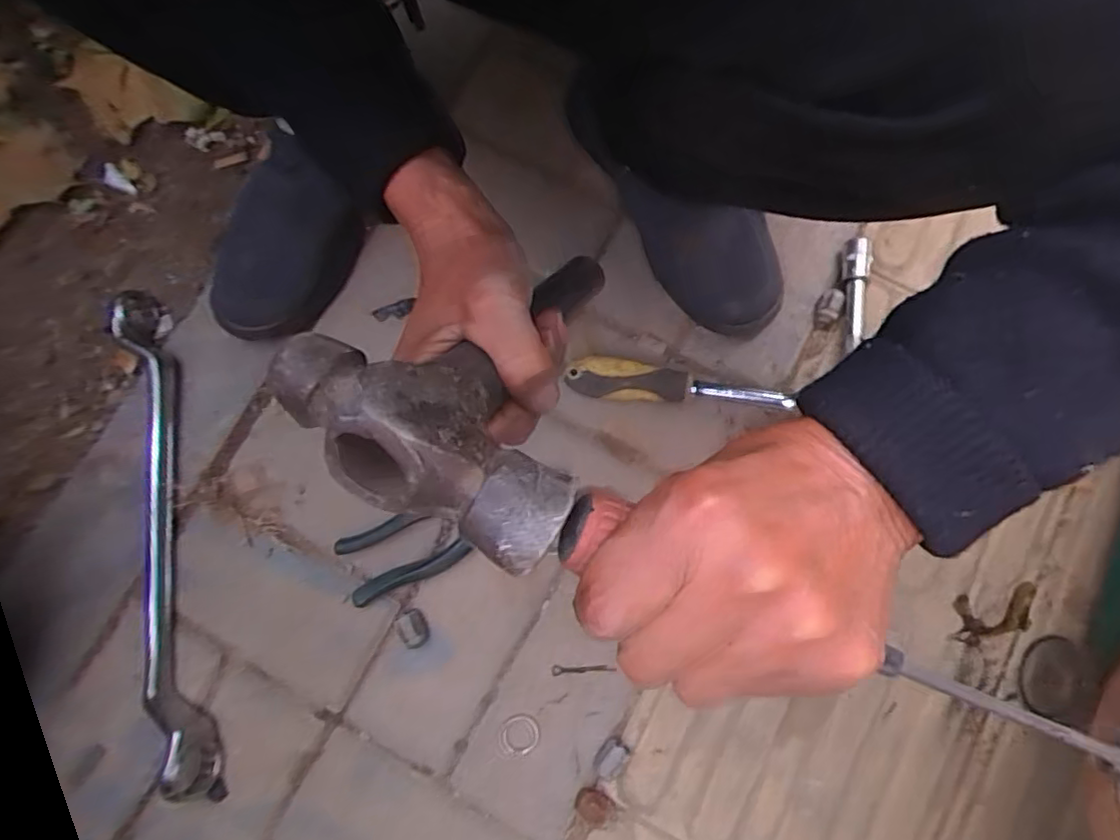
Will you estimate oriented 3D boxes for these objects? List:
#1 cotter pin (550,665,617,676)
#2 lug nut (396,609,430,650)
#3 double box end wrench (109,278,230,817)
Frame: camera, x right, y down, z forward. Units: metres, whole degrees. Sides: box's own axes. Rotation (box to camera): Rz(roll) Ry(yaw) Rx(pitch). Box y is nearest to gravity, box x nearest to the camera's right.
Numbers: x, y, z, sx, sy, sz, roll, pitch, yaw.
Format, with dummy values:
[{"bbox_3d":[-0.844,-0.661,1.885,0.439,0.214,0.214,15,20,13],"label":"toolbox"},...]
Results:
[{"bbox_3d":[0.019,0.203,0.515,0.051,0.004,0.008,-3,79,-1],"label":"cotter pin"},{"bbox_3d":[-0.120,0.171,0.517,0.023,0.022,0.031,-18,80,-4],"label":"lug nut"},{"bbox_3d":[-0.331,0.099,0.515,0.048,0.039,0.402,-14,80,-3],"label":"double box end wrench"}]

